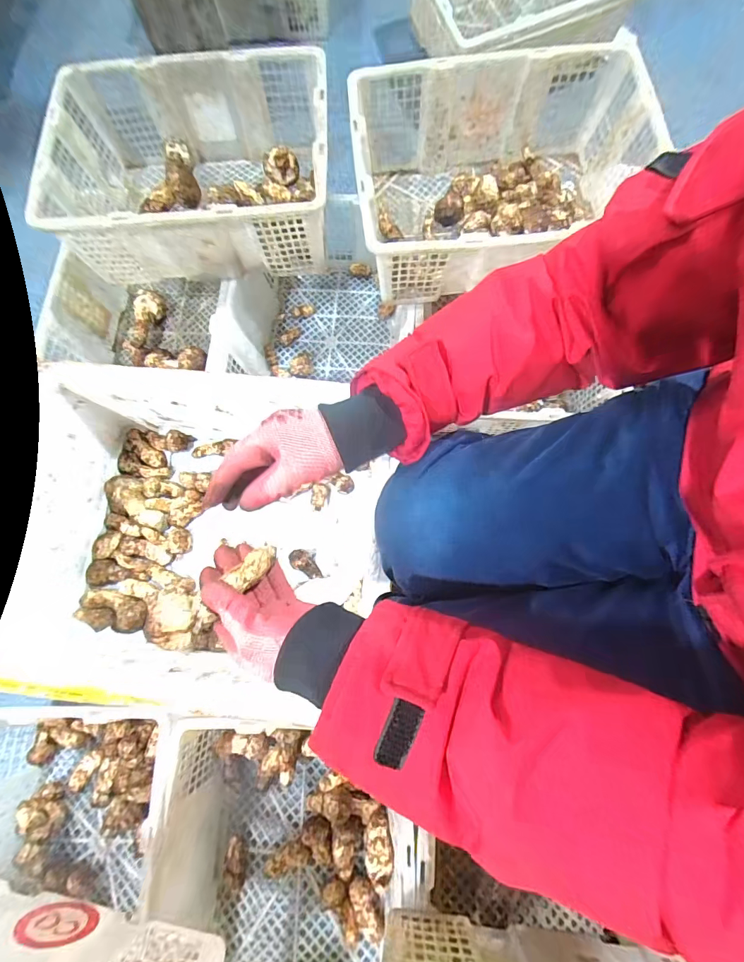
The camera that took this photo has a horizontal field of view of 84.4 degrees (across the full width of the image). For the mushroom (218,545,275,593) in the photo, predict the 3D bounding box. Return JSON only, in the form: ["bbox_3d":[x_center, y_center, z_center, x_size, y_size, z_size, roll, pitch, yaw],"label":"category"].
[{"bbox_3d":[-0.100,0.072,0.350,0.022,0.011,0.046,36,51,10],"label":"mushroom"}]

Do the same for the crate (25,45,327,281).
[{"bbox_3d":[-0.315,-0.560,0.752,0.480,0.168,0.355,-2,76,2],"label":"crate"}]

